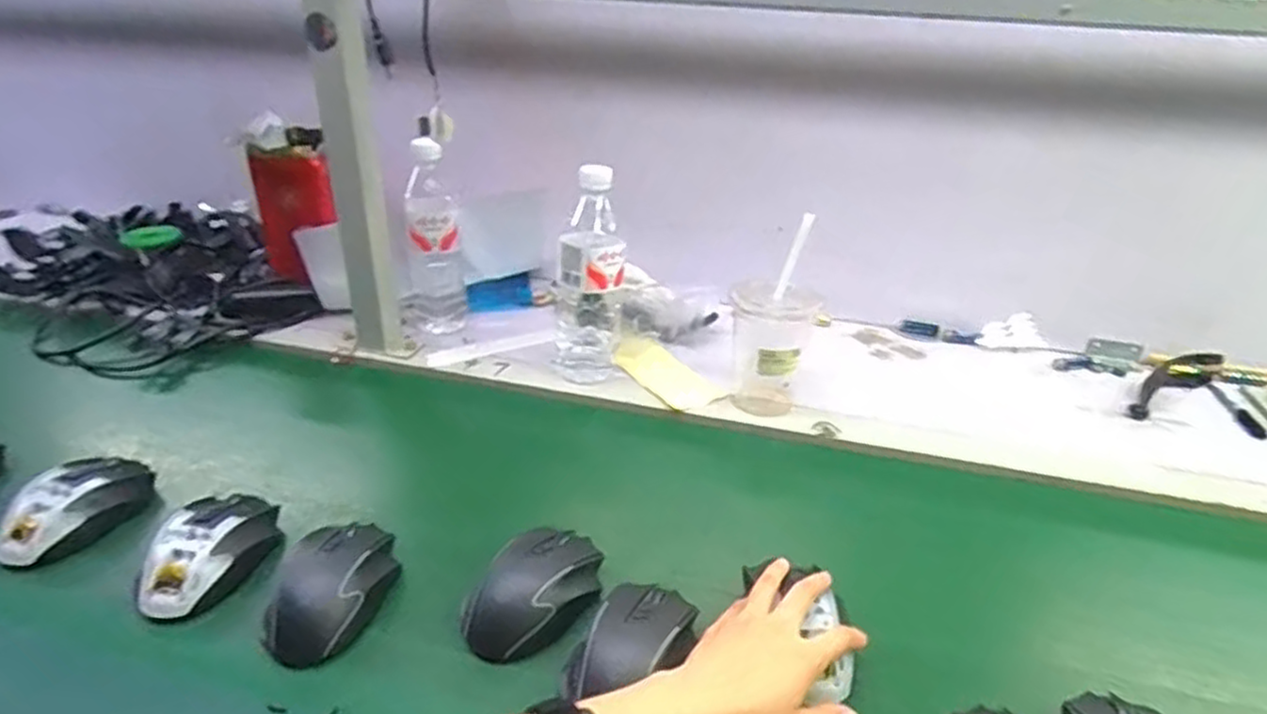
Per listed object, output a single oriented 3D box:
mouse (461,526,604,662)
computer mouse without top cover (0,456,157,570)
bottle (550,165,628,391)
[{"bbox_3d":[-0.067,0.165,0.537,0.059,0.042,0.115,22,35,32],"label":"mouse"},{"bbox_3d":[-0.448,0.119,0.603,0.062,0.045,0.113,10,30,15],"label":"computer mouse without top cover"},{"bbox_3d":[-0.047,-0.084,0.798,0.074,0.219,0.065,0,29,-2],"label":"bottle"}]

